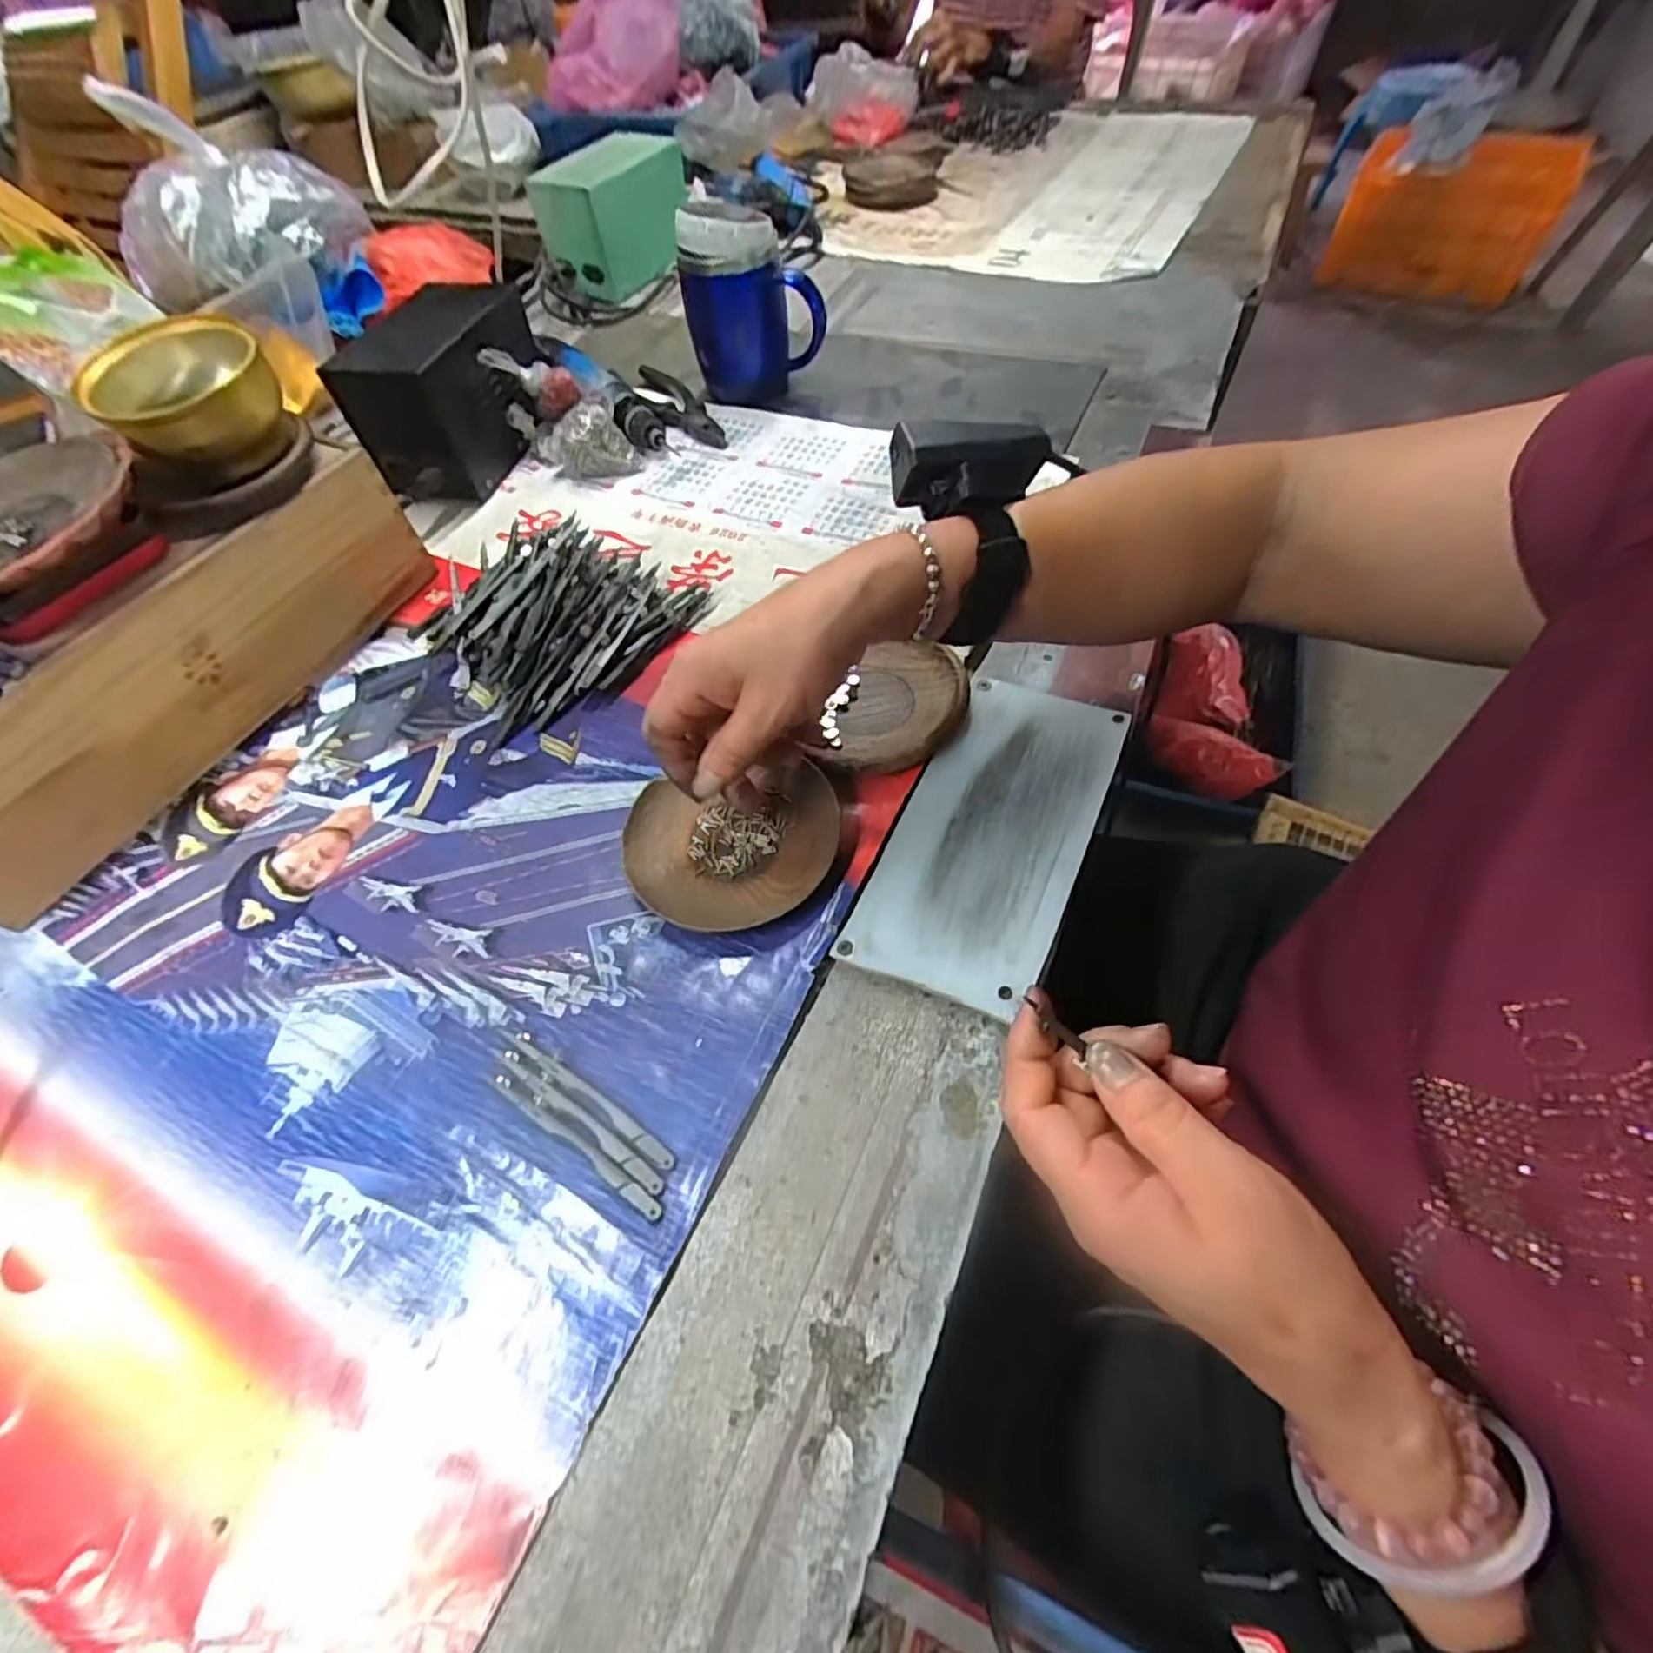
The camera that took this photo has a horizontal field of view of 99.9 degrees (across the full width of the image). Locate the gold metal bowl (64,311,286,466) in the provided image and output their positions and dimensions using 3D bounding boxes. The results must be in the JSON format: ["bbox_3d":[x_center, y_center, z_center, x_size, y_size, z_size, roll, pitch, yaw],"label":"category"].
[{"bbox_3d":[-0.378,-0.256,0.415,0.095,0.053,0.075,-38,62,-18],"label":"gold metal bowl"}]

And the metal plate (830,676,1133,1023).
[{"bbox_3d":[0.088,-0.001,0.367,0.094,0.010,0.195,20,61,17],"label":"metal plate"}]

